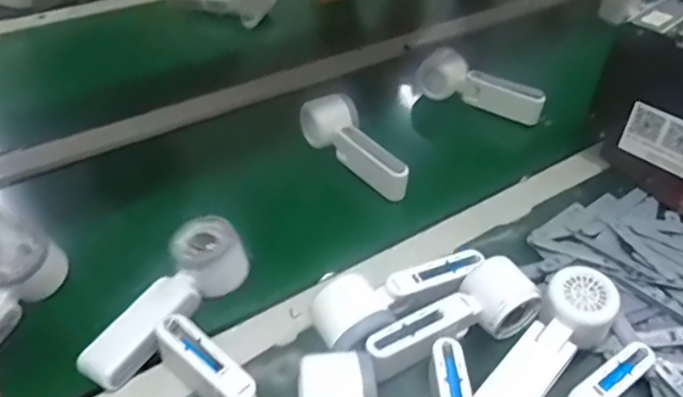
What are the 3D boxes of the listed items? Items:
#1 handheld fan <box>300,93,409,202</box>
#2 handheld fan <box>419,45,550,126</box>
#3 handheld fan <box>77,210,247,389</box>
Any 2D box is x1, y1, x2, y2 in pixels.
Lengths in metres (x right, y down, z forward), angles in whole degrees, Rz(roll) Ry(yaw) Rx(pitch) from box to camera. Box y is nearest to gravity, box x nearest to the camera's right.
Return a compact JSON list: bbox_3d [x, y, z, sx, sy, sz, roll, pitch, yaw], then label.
[{"bbox_3d":[0.021,-0.057,0.699,0.059,0.048,0.153,-24,52,-29],"label":"handheld fan"},{"bbox_3d":[0.182,-0.145,0.807,0.168,0.051,0.035,19,44,17],"label":"handheld fan"},{"bbox_3d":[-0.148,0.087,0.526,0.059,0.054,0.164,24,45,21],"label":"handheld fan"}]

